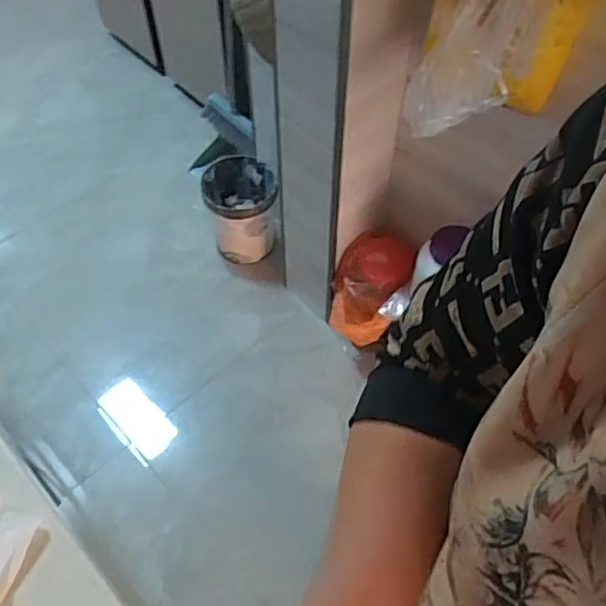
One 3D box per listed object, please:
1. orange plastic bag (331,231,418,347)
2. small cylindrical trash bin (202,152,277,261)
[{"bbox_3d":[0.156,-0.032,1.479,0.182,0.226,0.210,23,58,15],"label":"orange plastic bag"},{"bbox_3d":[-0.171,-0.249,1.745,0.194,0.278,0.197,0,55,0],"label":"small cylindrical trash bin"}]

